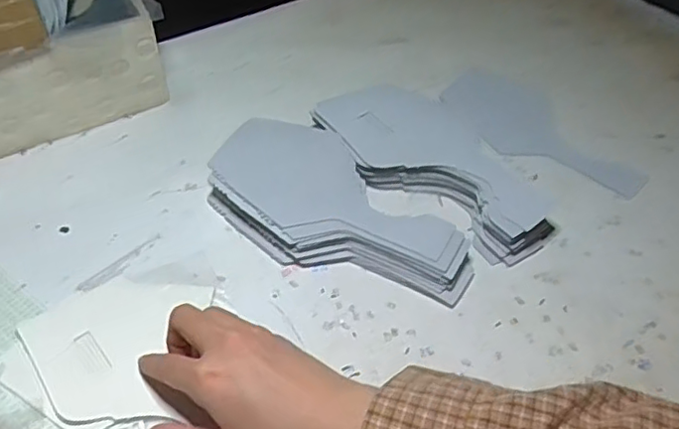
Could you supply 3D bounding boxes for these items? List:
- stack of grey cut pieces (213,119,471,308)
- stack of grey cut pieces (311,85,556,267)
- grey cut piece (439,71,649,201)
[{"bbox_3d":[-0.002,-0.004,0.479,0.219,0.033,0.107,27,53,22],"label":"stack of grey cut pieces"},{"bbox_3d":[0.079,-0.040,0.513,0.121,0.034,0.202,-22,52,-20],"label":"stack of grey cut pieces"},{"bbox_3d":[0.177,-0.074,0.566,0.095,0.005,0.196,-21,53,-26],"label":"grey cut piece"}]

